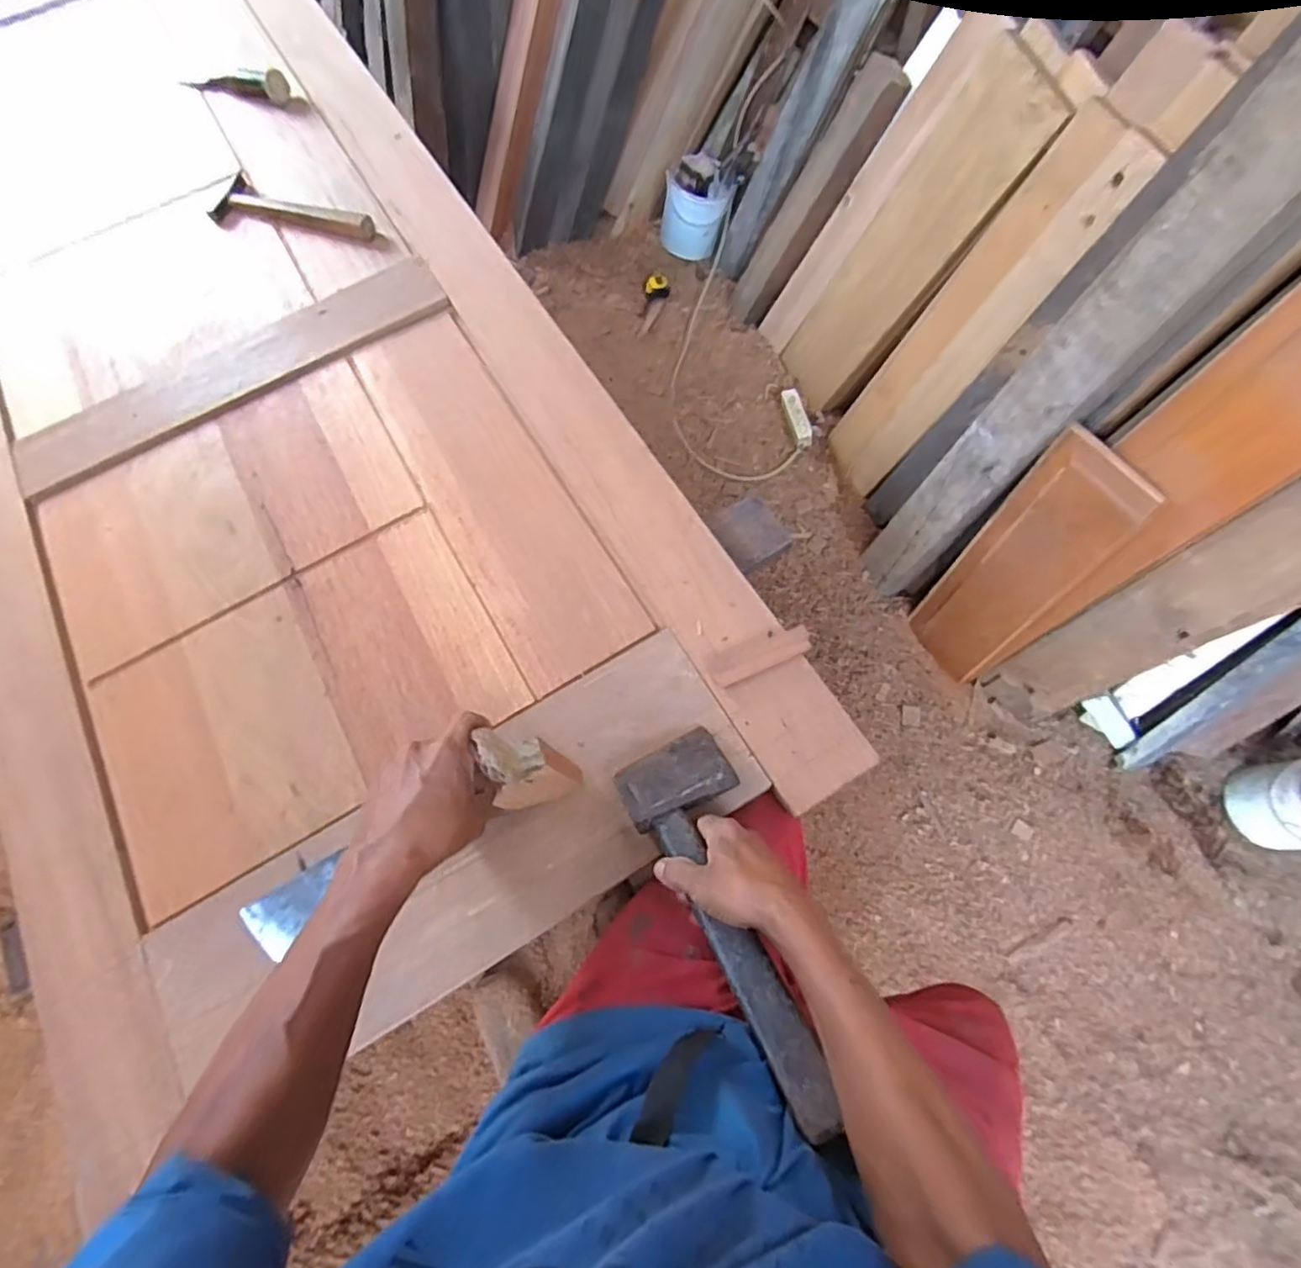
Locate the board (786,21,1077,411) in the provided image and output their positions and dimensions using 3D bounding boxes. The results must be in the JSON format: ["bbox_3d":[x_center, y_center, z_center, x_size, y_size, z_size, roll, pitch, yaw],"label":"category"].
[{"bbox_3d":[0.514,-0.780,1.341,0.029,0.713,0.234,-23,75,-26],"label":"board"}]

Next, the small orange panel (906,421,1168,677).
[{"bbox_3d":[0.651,-0.102,1.178,0.022,0.587,0.176,-30,66,-22],"label":"small orange panel"}]

